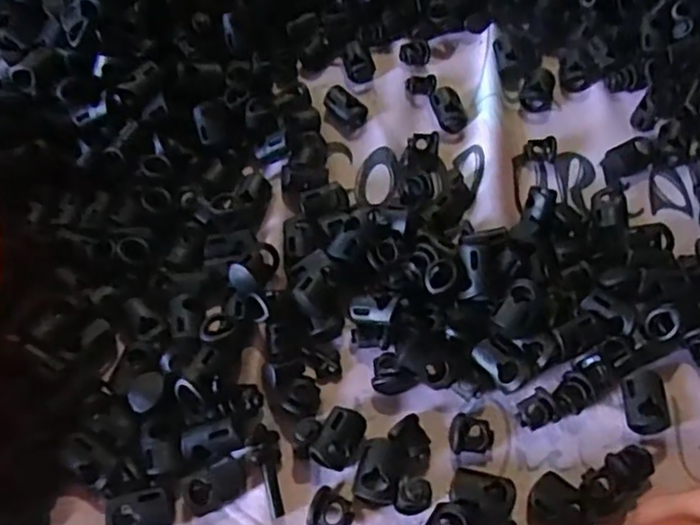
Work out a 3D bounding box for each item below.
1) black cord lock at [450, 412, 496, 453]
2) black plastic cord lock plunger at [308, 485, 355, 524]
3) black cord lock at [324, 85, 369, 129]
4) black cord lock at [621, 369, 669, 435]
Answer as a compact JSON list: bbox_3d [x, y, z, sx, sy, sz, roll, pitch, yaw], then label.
[{"bbox_3d":[0.041,0.058,0.221,0.015,0.008,0.013,1,59,0],"label":"black cord lock"},{"bbox_3d":[-0.006,0.079,0.208,0.014,0.007,0.013,12,60,7],"label":"black plastic cord lock plunger"},{"bbox_3d":[-0.002,-0.072,0.301,0.014,0.007,0.021,-37,66,-20],"label":"black cord lock"},{"bbox_3d":[0.101,0.049,0.225,0.013,0.009,0.021,6,59,3],"label":"black cord lock"}]

